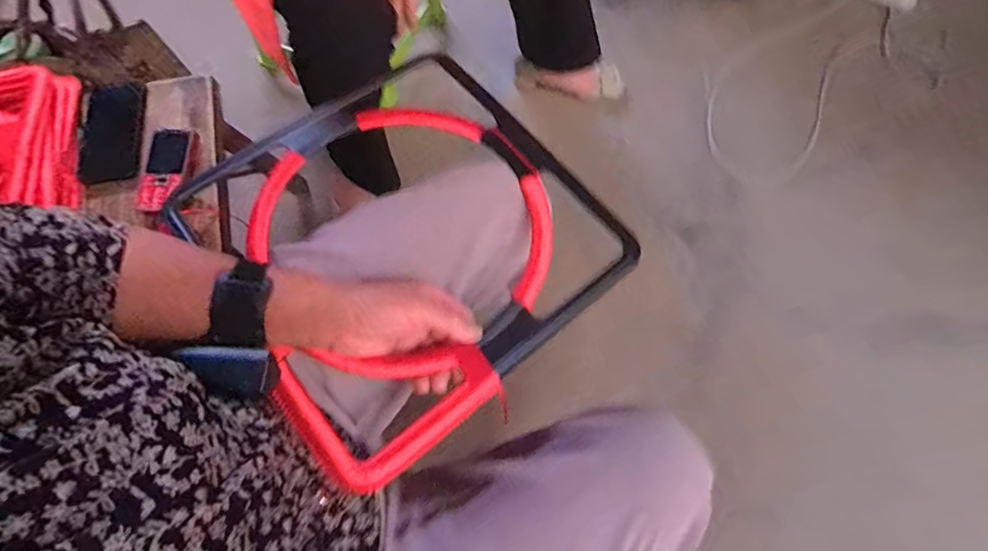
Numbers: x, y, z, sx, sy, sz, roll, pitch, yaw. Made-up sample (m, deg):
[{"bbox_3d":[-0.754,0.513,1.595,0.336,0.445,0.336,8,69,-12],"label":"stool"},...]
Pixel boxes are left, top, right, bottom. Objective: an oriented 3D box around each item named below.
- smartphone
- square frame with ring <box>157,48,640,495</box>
[{"bbox_3d":[-0.540,-0.201,0.694,0.090,0.017,0.156,-11,73,-2],"label":"smartphone"},{"bbox_3d":[-0.080,-0.041,0.454,0.336,0.035,0.330,-38,76,-13],"label":"square frame with ring"}]

